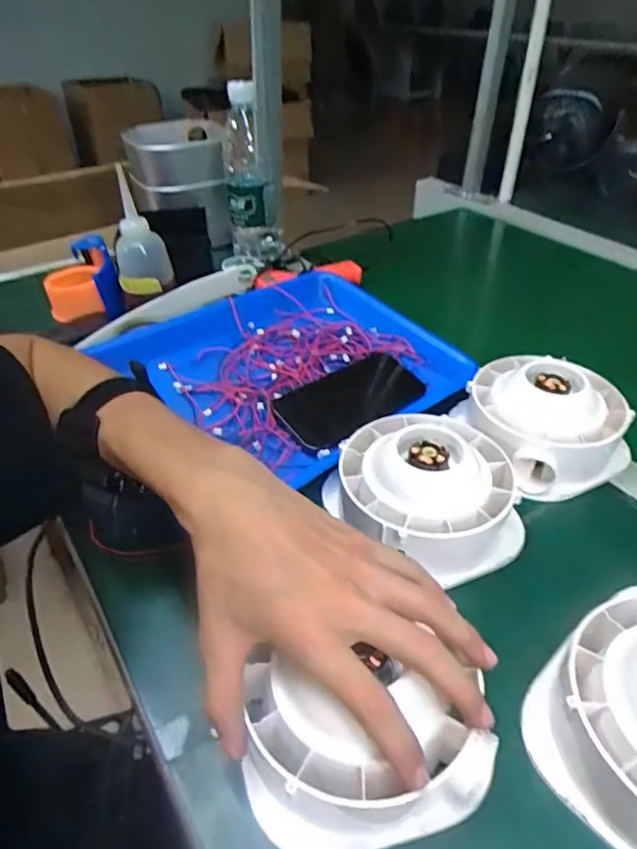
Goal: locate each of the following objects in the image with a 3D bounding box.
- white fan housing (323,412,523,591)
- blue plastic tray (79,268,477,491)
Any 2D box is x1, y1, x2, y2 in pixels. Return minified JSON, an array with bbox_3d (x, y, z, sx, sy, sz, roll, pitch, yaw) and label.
[{"bbox_3d":[0.078,0.045,0.416,0.139,0.068,0.126,-1,40,0],"label":"white fan housing"},{"bbox_3d":[-0.012,-0.063,0.560,0.281,0.043,0.264,-31,48,-31],"label":"blue plastic tray"}]

